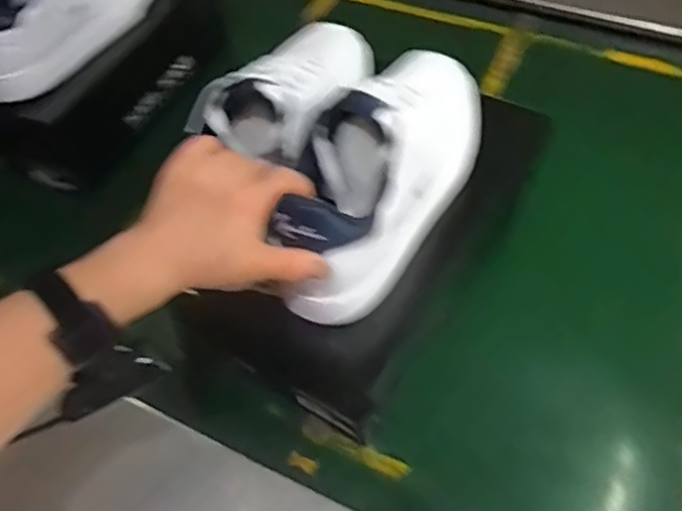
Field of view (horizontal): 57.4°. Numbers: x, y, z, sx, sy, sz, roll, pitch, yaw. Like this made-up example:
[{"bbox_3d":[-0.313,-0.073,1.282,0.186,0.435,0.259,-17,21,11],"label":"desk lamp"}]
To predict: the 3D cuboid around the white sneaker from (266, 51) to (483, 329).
[{"bbox_3d":[0.041,-0.088,0.508,0.097,0.121,0.283,21,58,18],"label":"white sneaker"}]

